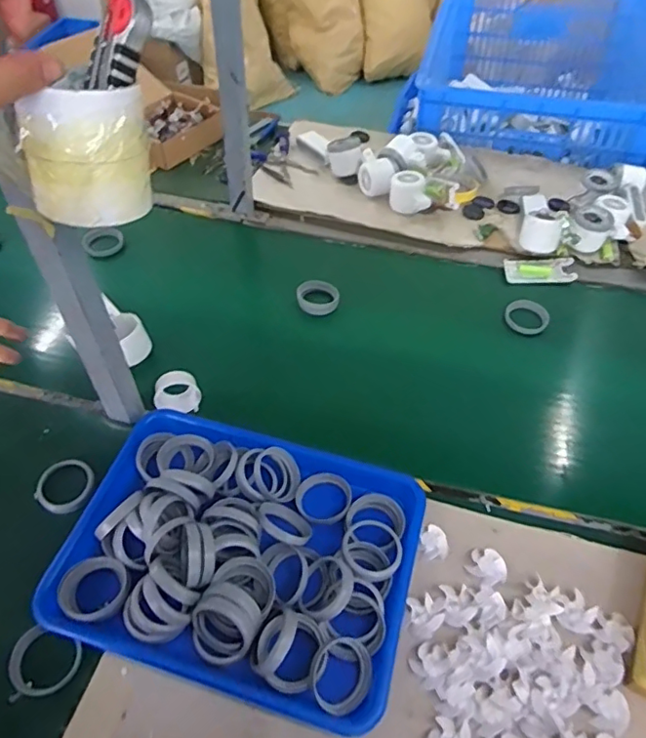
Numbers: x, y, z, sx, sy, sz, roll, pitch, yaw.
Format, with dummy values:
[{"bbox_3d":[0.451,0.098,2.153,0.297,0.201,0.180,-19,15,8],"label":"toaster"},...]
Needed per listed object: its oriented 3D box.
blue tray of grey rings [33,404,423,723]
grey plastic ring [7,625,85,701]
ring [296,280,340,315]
[{"bbox_3d":[-0.083,0.175,0.565,0.344,0.055,0.257,12,50,10],"label":"blue tray of grey rings"},{"bbox_3d":[-0.258,0.268,0.516,0.064,0.017,0.058,-10,50,-9],"label":"grey plastic ring"},{"bbox_3d":[-0.008,-0.106,0.823,0.055,0.024,0.066,-17,52,-14],"label":"ring"}]

